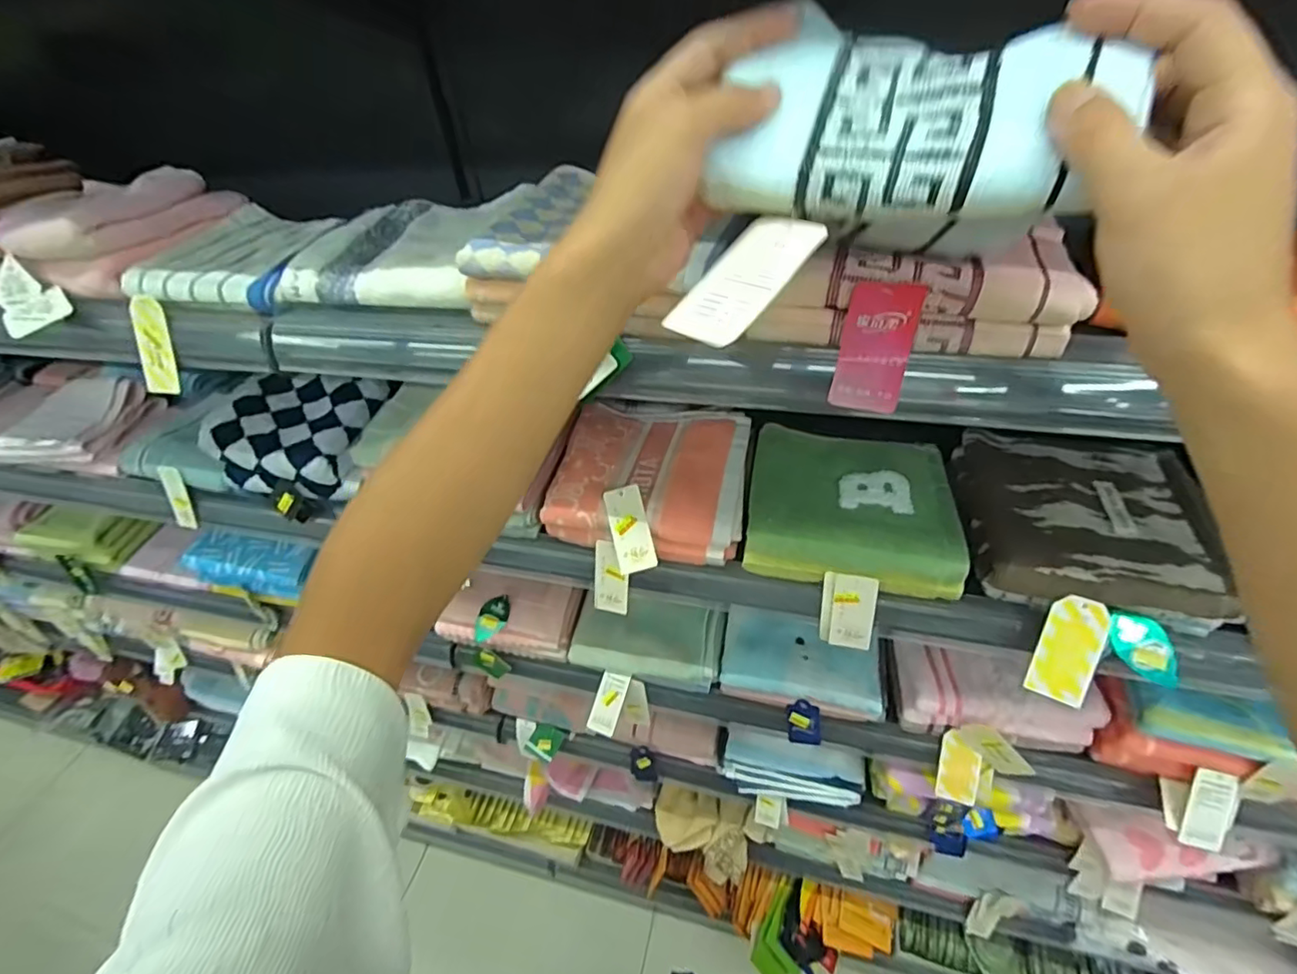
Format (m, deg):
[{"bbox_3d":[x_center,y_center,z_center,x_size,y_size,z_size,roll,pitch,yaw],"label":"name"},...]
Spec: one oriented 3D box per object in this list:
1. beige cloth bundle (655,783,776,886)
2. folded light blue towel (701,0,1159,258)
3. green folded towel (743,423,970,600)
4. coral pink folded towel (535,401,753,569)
[{"bbox_3d":[0.116,0.649,1.081,0.207,0.108,0.106,18,47,24],"label":"beige cloth bundle"},{"bbox_3d":[0.115,-0.154,0.266,0.153,0.089,0.045,22,8,21],"label":"folded light blue towel"},{"bbox_3d":[0.194,0.015,0.557,0.179,0.050,0.163,6,43,13],"label":"green folded towel"},{"bbox_3d":[0.005,-0.011,0.600,0.188,0.053,0.176,4,43,11],"label":"coral pink folded towel"}]

